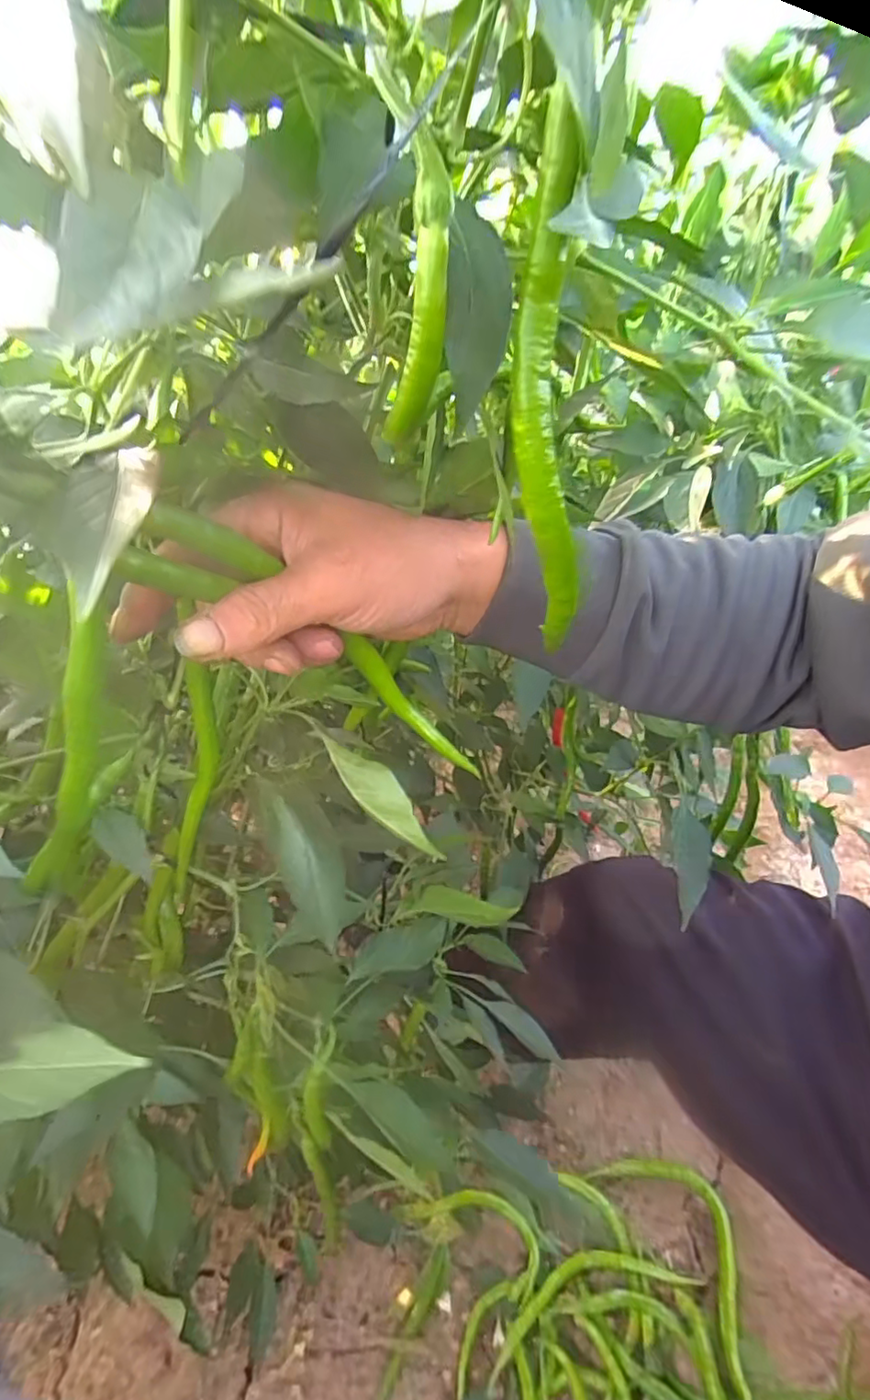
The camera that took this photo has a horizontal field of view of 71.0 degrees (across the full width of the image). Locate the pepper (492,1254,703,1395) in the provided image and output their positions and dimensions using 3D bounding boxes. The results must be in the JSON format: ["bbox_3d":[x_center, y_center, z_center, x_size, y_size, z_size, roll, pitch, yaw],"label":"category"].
[{"bbox_3d":[0.153,0.592,0.612,0.223,0.028,0.058,-11,33,-13],"label":"pepper"}]

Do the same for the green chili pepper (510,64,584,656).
[{"bbox_3d":[0.033,-0.079,0.174,0.017,0.131,0.020,13,36,24],"label":"green chili pepper"}]

